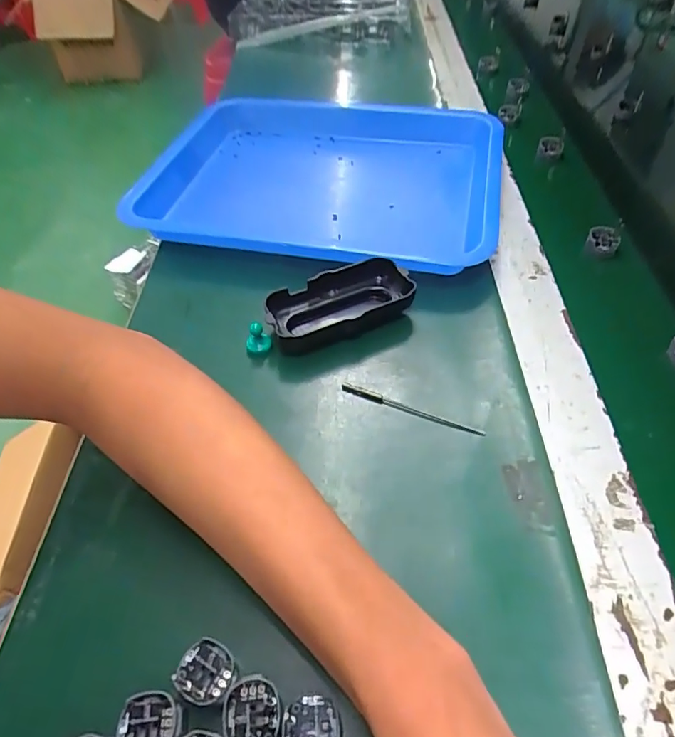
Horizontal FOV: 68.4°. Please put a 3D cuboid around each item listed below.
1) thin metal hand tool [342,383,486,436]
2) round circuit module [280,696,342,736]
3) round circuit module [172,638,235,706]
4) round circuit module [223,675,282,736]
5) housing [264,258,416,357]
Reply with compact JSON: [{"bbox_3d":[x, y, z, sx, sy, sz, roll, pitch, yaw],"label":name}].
[{"bbox_3d":[0.048,0.027,0.331,0.098,0.004,0.006,18,53,18],"label":"thin metal hand tool"},{"bbox_3d":[-0.011,0.158,0.215,0.025,0.004,0.025,-2,49,2],"label":"round circuit module"},{"bbox_3d":[-0.061,0.145,0.236,0.027,0.013,0.025,-2,49,2],"label":"round circuit module"},{"bbox_3d":[-0.038,0.152,0.219,0.024,0.004,0.027,2,50,5],"label":"round circuit module"},{"bbox_3d":[0.001,-0.049,0.383,0.109,0.028,0.056,-17,51,-11],"label":"housing"}]

